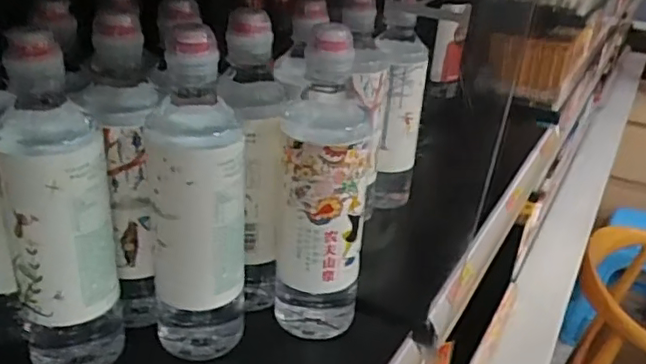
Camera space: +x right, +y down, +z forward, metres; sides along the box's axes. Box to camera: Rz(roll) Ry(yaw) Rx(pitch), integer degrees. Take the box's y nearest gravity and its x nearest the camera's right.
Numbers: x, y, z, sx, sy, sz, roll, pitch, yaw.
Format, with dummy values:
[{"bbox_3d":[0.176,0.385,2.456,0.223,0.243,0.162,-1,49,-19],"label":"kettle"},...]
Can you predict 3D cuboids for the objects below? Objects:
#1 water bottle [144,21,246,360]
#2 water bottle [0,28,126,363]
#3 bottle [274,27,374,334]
[{"bbox_3d":[-0.082,0.009,0.401,0.061,0.211,0.052,-2,27,-14],"label":"water bottle"},{"bbox_3d":[-0.164,0.023,0.385,0.064,0.222,0.051,-6,28,-21],"label":"water bottle"},{"bbox_3d":[0.001,0.007,0.432,0.060,0.222,0.054,7,26,4],"label":"bottle"}]

